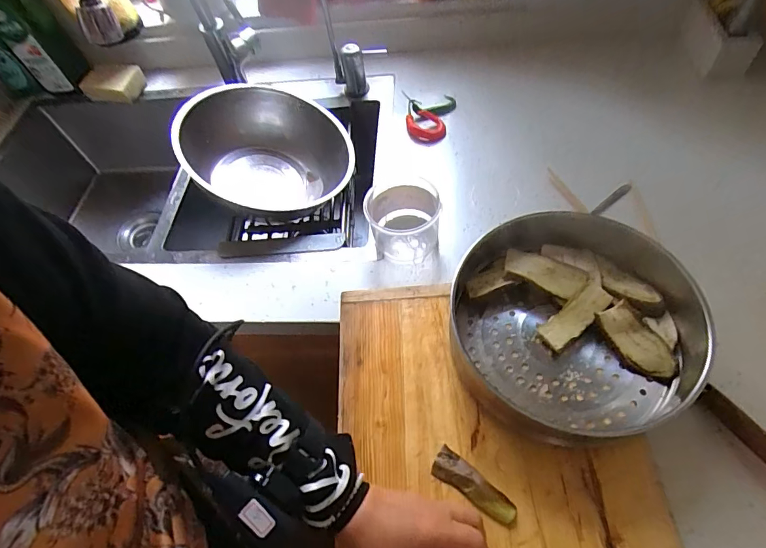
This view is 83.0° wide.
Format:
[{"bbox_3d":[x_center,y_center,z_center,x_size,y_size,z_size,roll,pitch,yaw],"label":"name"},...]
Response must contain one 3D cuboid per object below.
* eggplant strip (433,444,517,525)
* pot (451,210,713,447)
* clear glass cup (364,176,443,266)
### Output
[{"bbox_3d":[0.089,0.207,0.424,0.086,0.015,0.030,30,65,22],"label":"eggplant strip"},{"bbox_3d":[0.212,0.055,0.467,0.266,0.079,0.245,2,58,7],"label":"pot"},{"bbox_3d":[0.028,-0.076,0.589,0.094,0.084,0.097,-3,57,4],"label":"clear glass cup"}]

